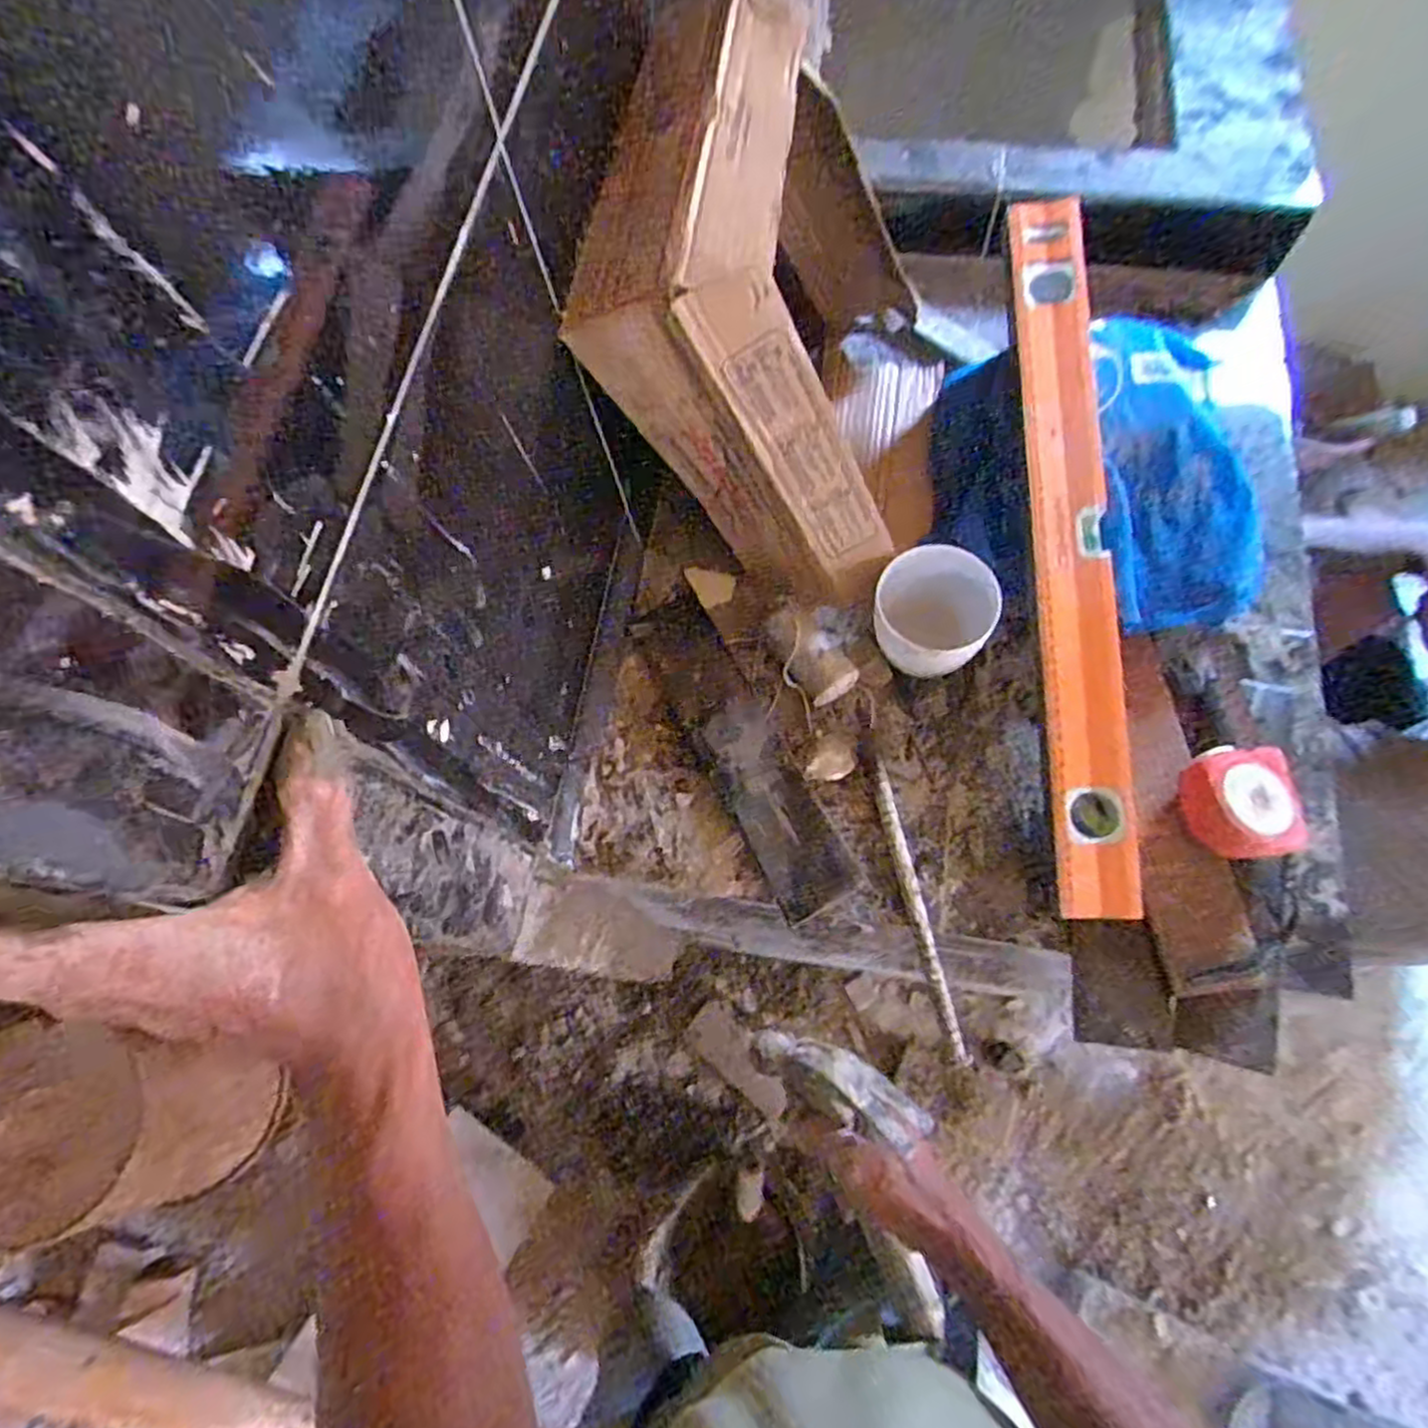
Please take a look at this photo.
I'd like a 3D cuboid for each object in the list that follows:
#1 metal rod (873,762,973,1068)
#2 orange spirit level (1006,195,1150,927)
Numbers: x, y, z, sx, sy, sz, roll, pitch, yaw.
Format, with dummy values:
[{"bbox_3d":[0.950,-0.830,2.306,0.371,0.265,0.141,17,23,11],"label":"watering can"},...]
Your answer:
[{"bbox_3d":[0.155,0.146,0.576,0.016,0.011,0.224,-12,69,0],"label":"metal rod"},{"bbox_3d":[0.274,-0.137,0.573,0.056,0.021,0.566,-1,82,1],"label":"orange spirit level"}]

